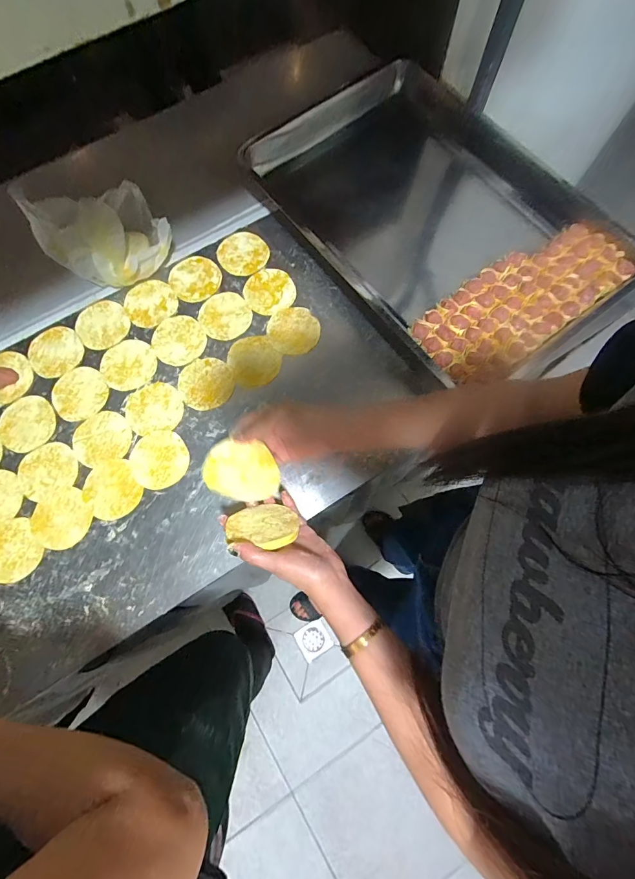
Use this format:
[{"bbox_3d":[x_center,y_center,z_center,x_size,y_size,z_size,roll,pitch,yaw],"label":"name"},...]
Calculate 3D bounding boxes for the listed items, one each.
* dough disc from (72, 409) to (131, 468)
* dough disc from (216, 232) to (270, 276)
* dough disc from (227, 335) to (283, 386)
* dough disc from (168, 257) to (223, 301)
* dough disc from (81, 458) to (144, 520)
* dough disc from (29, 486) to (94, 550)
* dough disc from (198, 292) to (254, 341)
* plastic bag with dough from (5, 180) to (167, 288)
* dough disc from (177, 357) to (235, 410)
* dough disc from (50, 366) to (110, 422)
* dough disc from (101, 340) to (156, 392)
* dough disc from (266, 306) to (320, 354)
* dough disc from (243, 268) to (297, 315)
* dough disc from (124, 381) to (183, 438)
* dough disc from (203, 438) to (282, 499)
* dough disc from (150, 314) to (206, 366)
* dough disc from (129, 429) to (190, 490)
[{"bbox_3d":[-0.319,-0.004,0.549,0.082,0.004,0.077,0,74,0],"label":"dough disc"},{"bbox_3d":[-0.127,-0.316,0.631,0.084,0.006,0.077,0,74,0],"label":"dough disc"},{"bbox_3d":[-0.097,-0.124,0.579,0.076,0.006,0.078,0,74,0],"label":"dough disc"},{"bbox_3d":[-0.207,-0.268,0.620,0.086,0.008,0.081,0,74,0],"label":"dough disc"},{"bbox_3d":[-0.293,0.071,0.527,0.073,0.004,0.084,-36,77,-9],"label":"dough disc"},{"bbox_3d":[-0.356,0.113,0.518,0.082,0.004,0.072,-27,76,-7],"label":"dough disc"},{"bbox_3d":[-0.150,-0.200,0.600,0.082,0.004,0.079,0,74,0],"label":"dough disc"},{"bbox_3d":[-0.343,-0.331,0.589,0.170,0.098,0.169,-36,77,-9],"label":"plastic bag with dough"},{"bbox_3d":[-0.172,-0.086,0.571,0.081,0.004,0.083,0,74,0],"label":"dough disc"},{"bbox_3d":[-0.366,-0.071,0.570,0.082,0.004,0.084,0,74,0],"label":"dough disc"},{"bbox_3d":[-0.295,-0.117,0.580,0.083,0.005,0.083,0,74,0],"label":"dough disc"},{"bbox_3d":[-0.038,-0.174,0.592,0.081,0.005,0.080,0,74,0],"label":"dough disc"},{"bbox_3d":[-0.079,-0.245,0.612,0.083,0.009,0.078,0,74,0],"label":"dough disc"},{"bbox_3d":[-0.246,-0.048,0.559,0.085,0.004,0.079,0,74,0],"label":"dough disc"},{"bbox_3d":[-0.088,0.037,0.436,0.086,0.007,0.069,11,100,-9],"label":"dough disc"},{"bbox_3d":[-0.220,-0.158,0.591,0.081,0.004,0.086,0,74,0],"label":"dough disc"},{"bbox_3d":[-0.228,0.028,0.538,0.083,0.004,0.084,0,74,0],"label":"dough disc"}]

